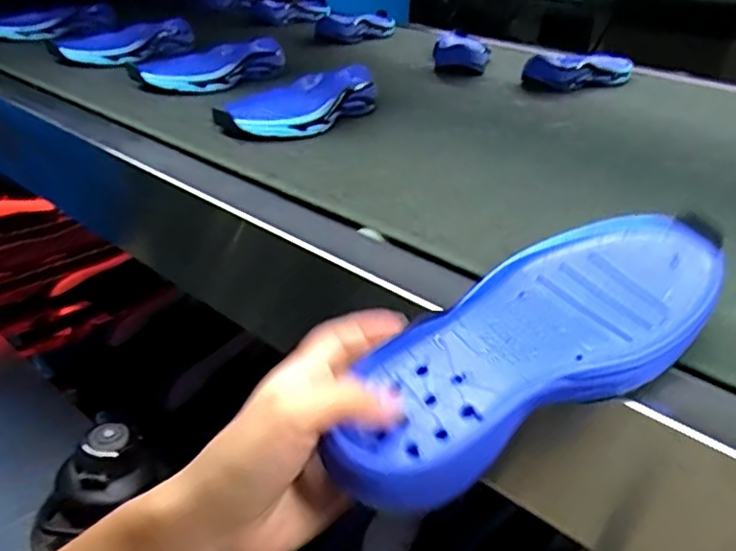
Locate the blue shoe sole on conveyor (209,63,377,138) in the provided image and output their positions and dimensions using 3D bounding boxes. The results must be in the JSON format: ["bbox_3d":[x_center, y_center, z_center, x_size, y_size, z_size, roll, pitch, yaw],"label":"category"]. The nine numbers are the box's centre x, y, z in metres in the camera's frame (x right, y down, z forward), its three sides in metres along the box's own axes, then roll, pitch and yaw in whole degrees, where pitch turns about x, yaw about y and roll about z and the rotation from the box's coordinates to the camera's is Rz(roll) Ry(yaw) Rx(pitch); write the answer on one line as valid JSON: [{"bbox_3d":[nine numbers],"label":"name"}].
[{"bbox_3d":[-0.062,-0.176,0.663,0.085,0.034,0.209,23,34,31],"label":"blue shoe sole on conveyor"}]

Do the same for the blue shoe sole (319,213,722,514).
[{"bbox_3d":[0.073,0.035,0.304,0.202,0.030,0.083,-32,41,-18],"label":"blue shoe sole"}]

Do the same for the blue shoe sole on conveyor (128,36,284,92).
[{"bbox_3d":[-0.182,-0.252,0.773,0.070,0.034,0.207,21,33,25],"label":"blue shoe sole on conveyor"}]

